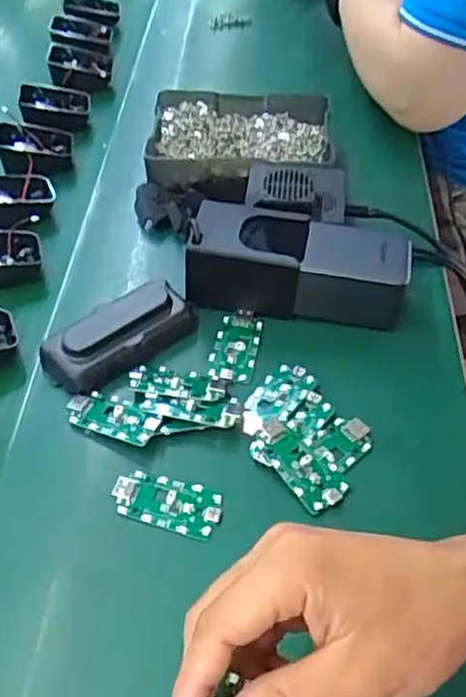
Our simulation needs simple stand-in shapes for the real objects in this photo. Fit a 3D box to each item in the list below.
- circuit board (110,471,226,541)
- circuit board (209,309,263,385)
[{"bbox_3d":[-0.039,0.090,0.406,0.063,0.006,0.031,10,53,14],"label":"circuit board"},{"bbox_3d":[0.002,-0.003,0.487,0.031,0.004,0.063,5,51,10],"label":"circuit board"}]

